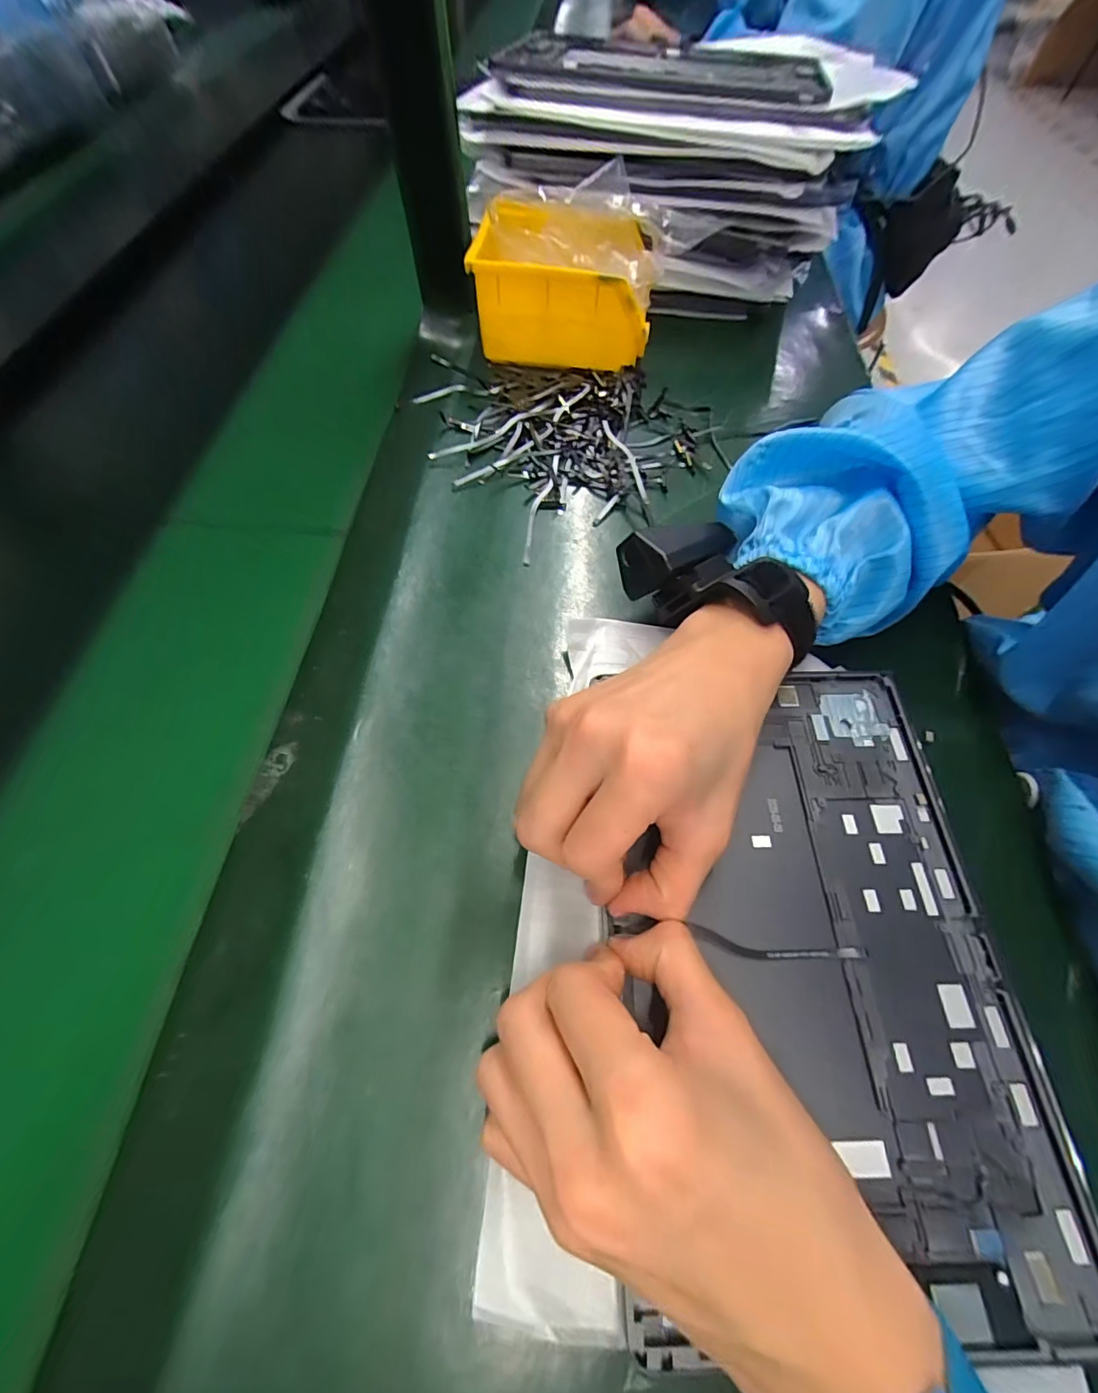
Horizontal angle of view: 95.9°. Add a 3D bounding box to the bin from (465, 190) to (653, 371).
[{"bbox_3d":[0.012,-0.326,0.395,0.137,0.080,0.089,6,62,1],"label":"bin"}]

